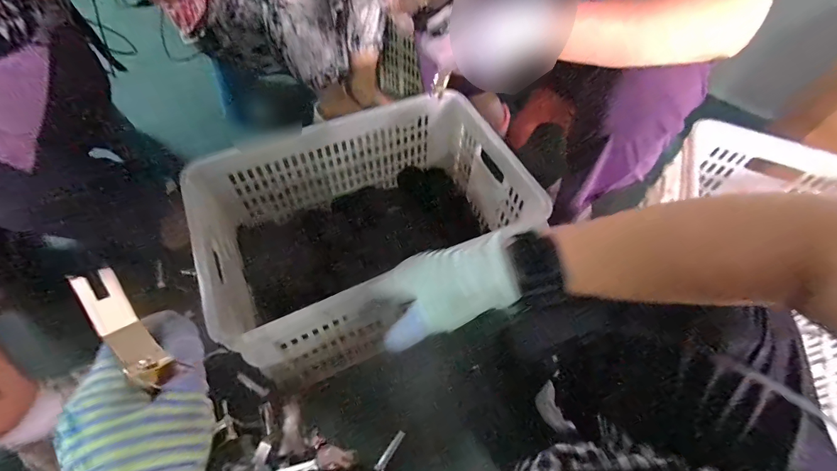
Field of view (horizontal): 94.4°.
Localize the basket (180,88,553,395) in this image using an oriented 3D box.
[{"bbox_3d":[-0.102,-0.020,0.706,0.533,0.233,0.368,-23,59,-16],"label":"basket"}]

